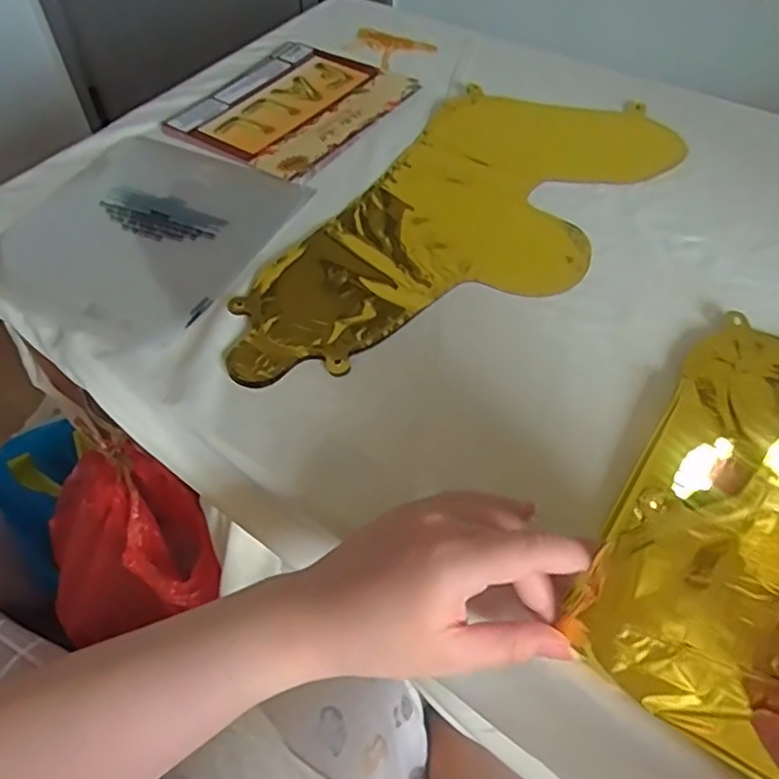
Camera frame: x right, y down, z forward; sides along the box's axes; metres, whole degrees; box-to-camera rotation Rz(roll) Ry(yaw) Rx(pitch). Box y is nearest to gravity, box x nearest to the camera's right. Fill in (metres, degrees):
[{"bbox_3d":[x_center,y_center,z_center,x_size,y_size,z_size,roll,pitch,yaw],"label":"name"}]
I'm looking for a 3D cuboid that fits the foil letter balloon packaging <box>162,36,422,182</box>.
[{"bbox_3d":[-0.095,-0.278,0.647,0.182,0.006,0.199,28,58,22],"label":"foil letter balloon packaging"}]

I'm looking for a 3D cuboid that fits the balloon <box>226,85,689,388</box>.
[{"bbox_3d":[0.057,-0.130,0.526,0.196,0.011,0.405,28,58,22],"label":"balloon"}]

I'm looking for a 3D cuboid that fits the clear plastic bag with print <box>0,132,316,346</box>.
[{"bbox_3d":[-0.197,-0.130,0.542,0.197,0.010,0.212,21,56,18],"label":"clear plastic bag with print"}]

